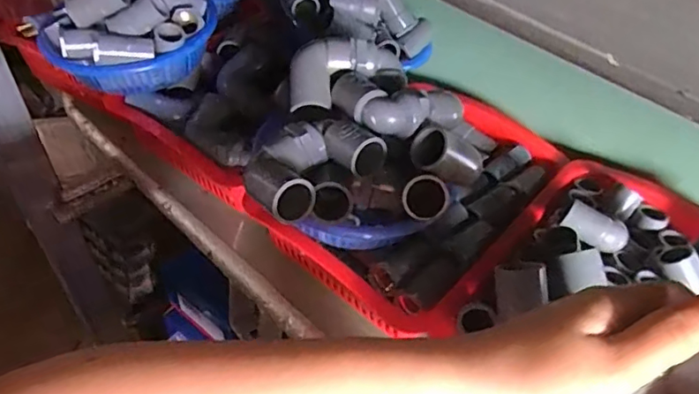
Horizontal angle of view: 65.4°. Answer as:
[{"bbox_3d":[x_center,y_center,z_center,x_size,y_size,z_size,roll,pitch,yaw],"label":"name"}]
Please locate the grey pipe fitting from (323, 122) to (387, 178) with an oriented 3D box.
[{"bbox_3d":[0.002,-0.038,0.401,0.032,0.026,0.044,-31,54,-30],"label":"grey pipe fitting"}]

